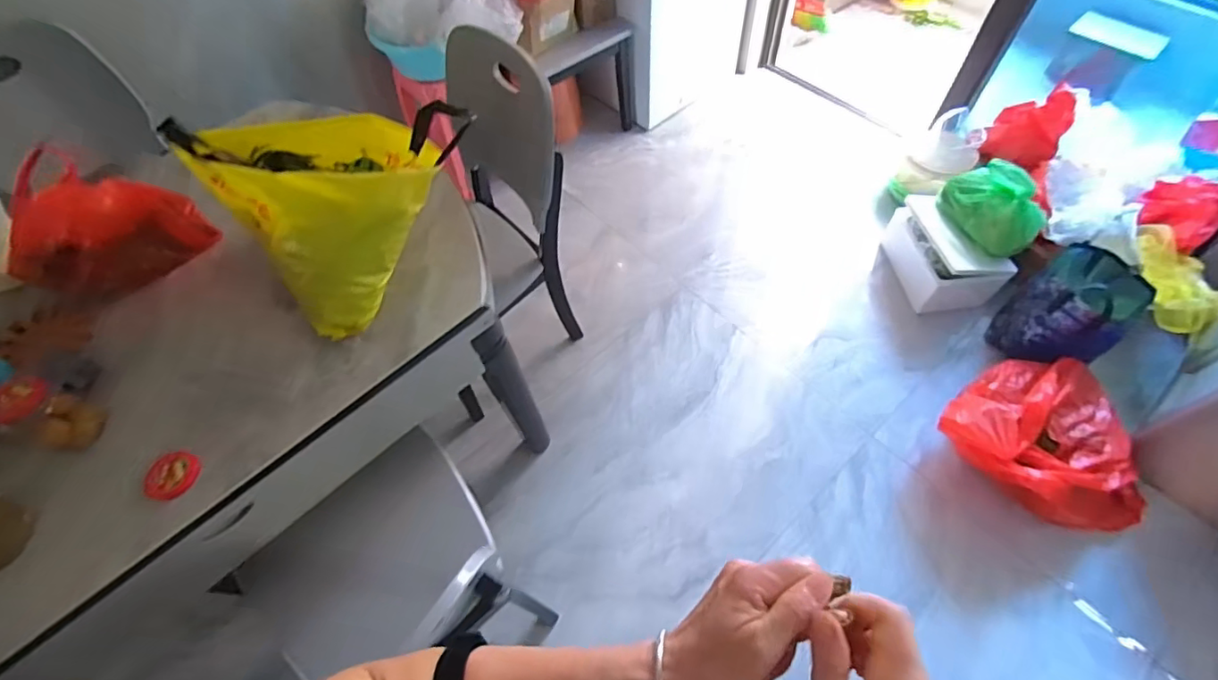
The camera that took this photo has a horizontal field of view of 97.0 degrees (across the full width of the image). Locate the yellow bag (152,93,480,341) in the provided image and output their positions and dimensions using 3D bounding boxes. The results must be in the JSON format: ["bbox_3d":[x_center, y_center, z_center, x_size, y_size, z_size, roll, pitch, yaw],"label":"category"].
[{"bbox_3d":[-0.447,-0.253,0.912,0.291,0.229,0.359,36,64,18],"label":"yellow bag"}]

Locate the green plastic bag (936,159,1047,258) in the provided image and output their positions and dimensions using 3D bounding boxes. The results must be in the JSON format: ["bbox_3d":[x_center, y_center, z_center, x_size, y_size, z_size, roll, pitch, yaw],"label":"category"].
[{"bbox_3d":[1.139,-0.398,1.594,0.147,0.166,0.284,-25,62,-16],"label":"green plastic bag"}]

